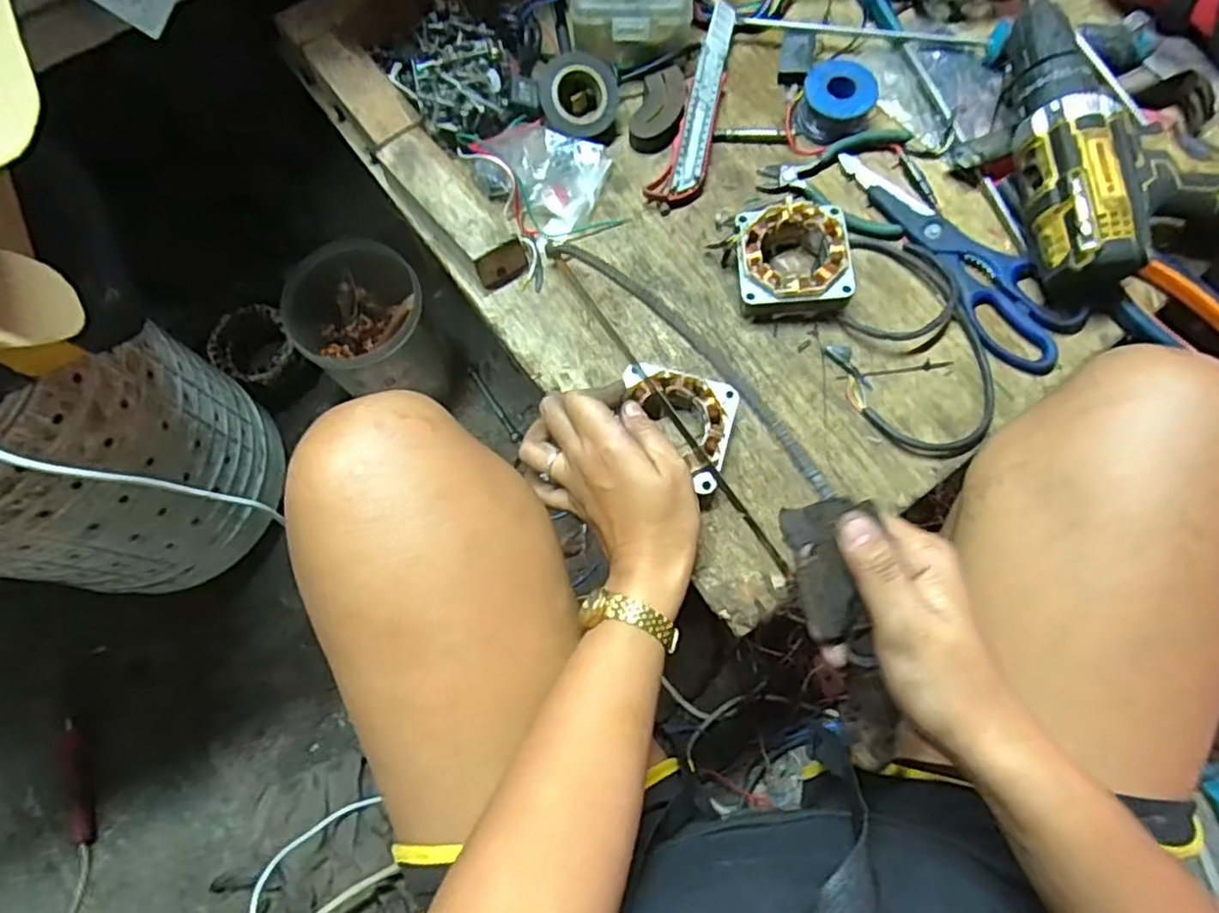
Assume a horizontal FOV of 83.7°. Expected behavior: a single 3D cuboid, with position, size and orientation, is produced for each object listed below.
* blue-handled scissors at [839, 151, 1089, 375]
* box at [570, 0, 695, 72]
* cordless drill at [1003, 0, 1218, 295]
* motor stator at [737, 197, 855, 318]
[{"bbox_3d":[0.246,-0.150,0.490,0.061,0.012,0.210,-35,75,-9],"label":"blue-handled scissors"},{"bbox_3d":[0.017,-0.351,0.528,0.090,0.046,0.070,0,73,1],"label":"box"},{"bbox_3d":[0.383,-0.215,0.464,0.208,0.086,0.188,-6,73,-1],"label":"cordless drill"},{"bbox_3d":[0.126,-0.138,0.477,0.074,0.034,0.074,-3,72,0],"label":"motor stator"}]

